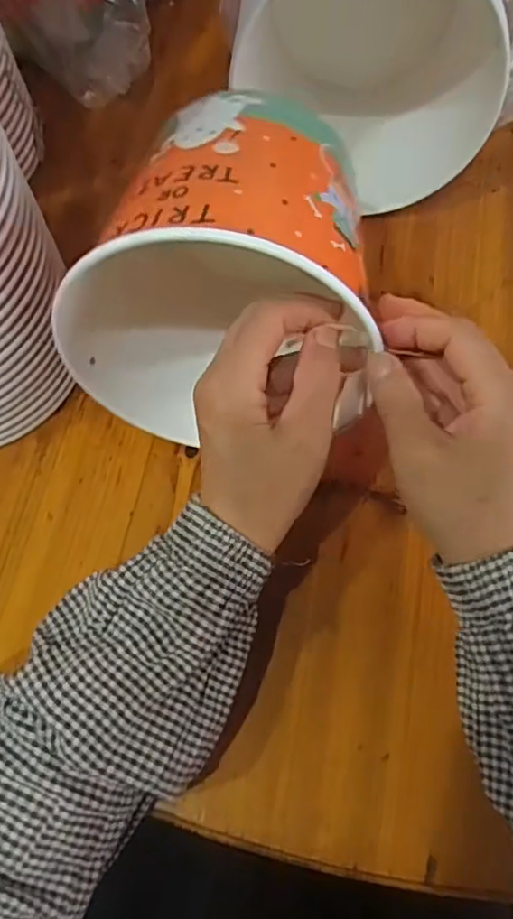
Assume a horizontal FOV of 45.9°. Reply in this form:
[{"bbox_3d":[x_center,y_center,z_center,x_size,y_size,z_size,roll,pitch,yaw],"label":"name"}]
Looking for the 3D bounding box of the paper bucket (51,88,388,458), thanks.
[{"bbox_3d":[-0.025,-0.107,0.326,0.151,0.140,0.137,-3,67,2],"label":"paper bucket"}]

